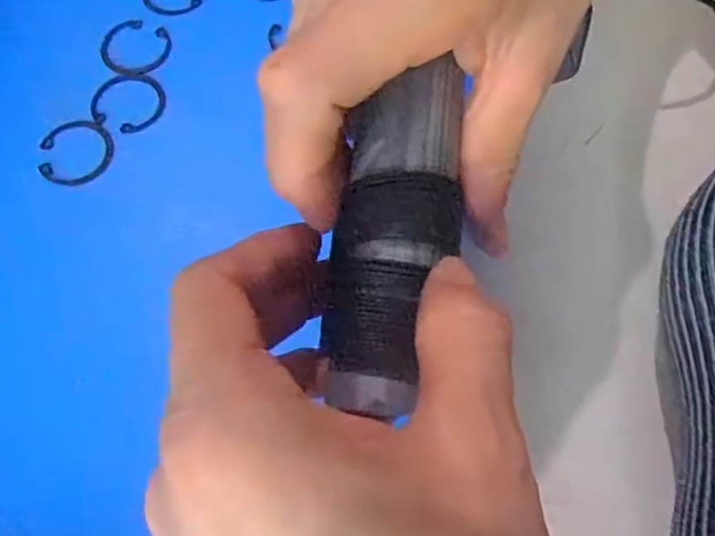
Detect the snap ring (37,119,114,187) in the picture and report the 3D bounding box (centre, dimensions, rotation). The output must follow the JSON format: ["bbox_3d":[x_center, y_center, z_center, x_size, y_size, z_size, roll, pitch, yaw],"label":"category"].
[{"bbox_3d":[-0.139,-0.057,0.311,0.034,0.005,0.037,0,65,-1],"label":"snap ring"}]

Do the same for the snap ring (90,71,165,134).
[{"bbox_3d":[-0.115,-0.085,0.320,0.037,0.004,0.035,0,65,-1],"label":"snap ring"}]

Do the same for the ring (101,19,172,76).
[{"bbox_3d":[-0.119,-0.116,0.335,0.038,0.004,0.035,0,65,-1],"label":"ring"}]

